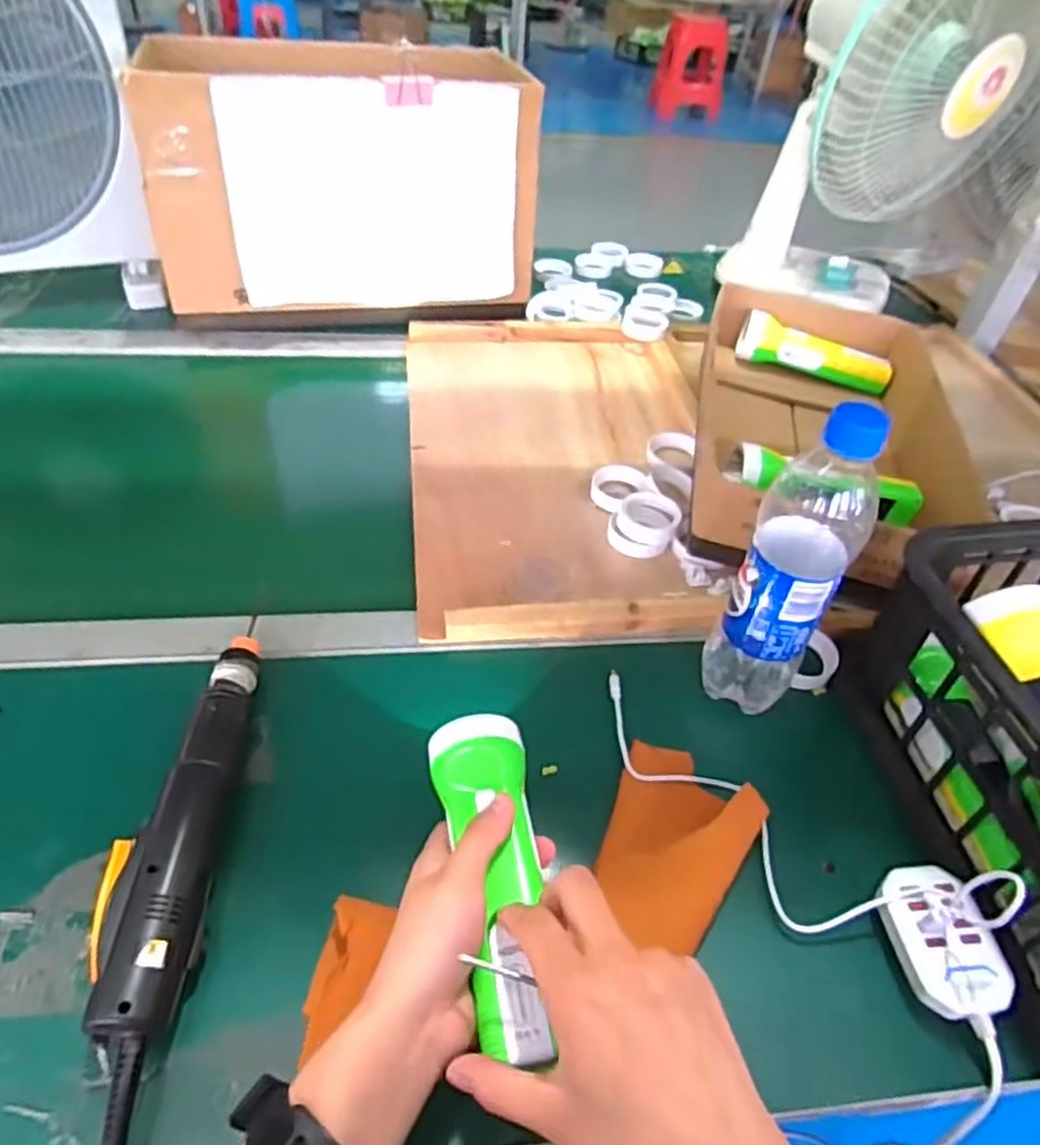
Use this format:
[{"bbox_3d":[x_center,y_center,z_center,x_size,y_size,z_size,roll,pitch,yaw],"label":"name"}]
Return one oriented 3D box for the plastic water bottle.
[{"bbox_3d":[0.170,-0.001,0.467,0.064,0.224,0.057,24,48,17],"label":"plastic water bottle"}]

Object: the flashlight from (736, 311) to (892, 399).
[{"bbox_3d":[0.337,-0.253,0.852,0.171,0.054,0.042,14,45,8],"label":"flashlight"}]

